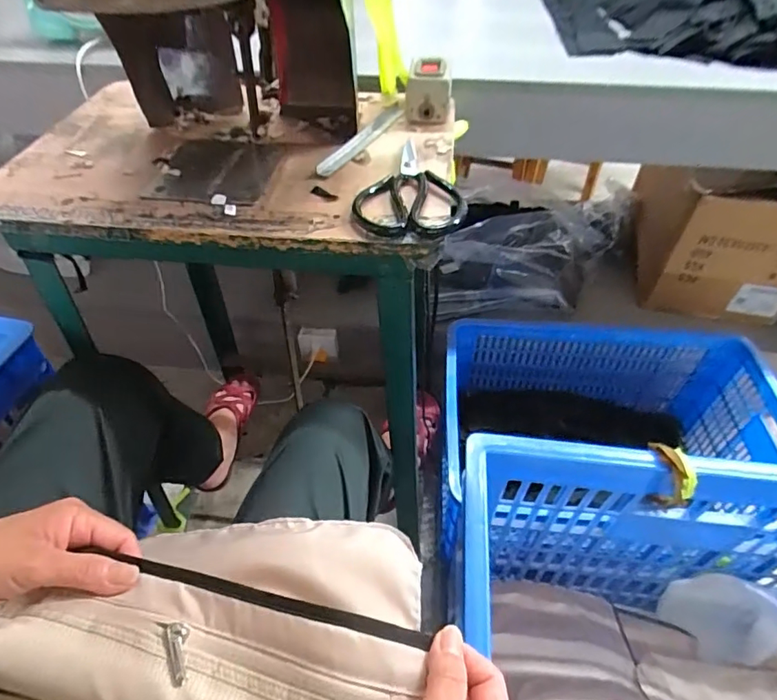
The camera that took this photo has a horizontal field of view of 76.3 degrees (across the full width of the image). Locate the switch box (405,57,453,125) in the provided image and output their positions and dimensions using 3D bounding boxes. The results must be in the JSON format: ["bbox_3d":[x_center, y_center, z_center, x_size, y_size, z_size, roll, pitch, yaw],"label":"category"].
[{"bbox_3d":[0.050,-0.315,0.600,0.055,0.059,0.055,3,47,2],"label":"switch box"}]

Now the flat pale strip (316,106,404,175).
[{"bbox_3d":[-0.028,-0.247,0.577,0.022,0.011,0.188,20,50,16],"label":"flat pale strip"}]

